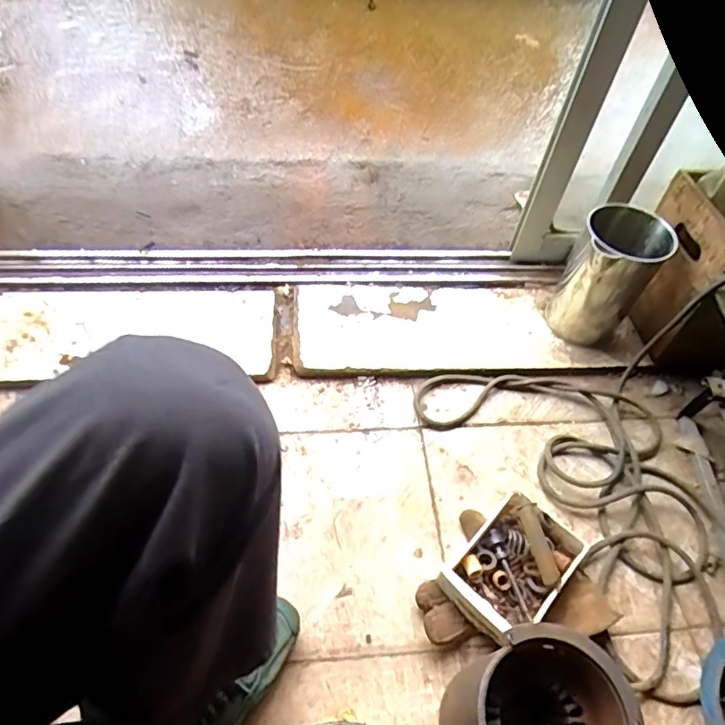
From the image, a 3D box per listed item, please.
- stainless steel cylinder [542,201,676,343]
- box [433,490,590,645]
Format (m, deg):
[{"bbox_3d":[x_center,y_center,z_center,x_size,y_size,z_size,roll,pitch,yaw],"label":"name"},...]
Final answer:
[{"bbox_3d":[0.405,-0.138,0.905,0.122,0.211,0.122,2,54,-3],"label":"stainless steel cylinder"},{"bbox_3d":[0.194,0.269,0.700,0.177,0.063,0.119,-38,65,-27],"label":"box"}]

